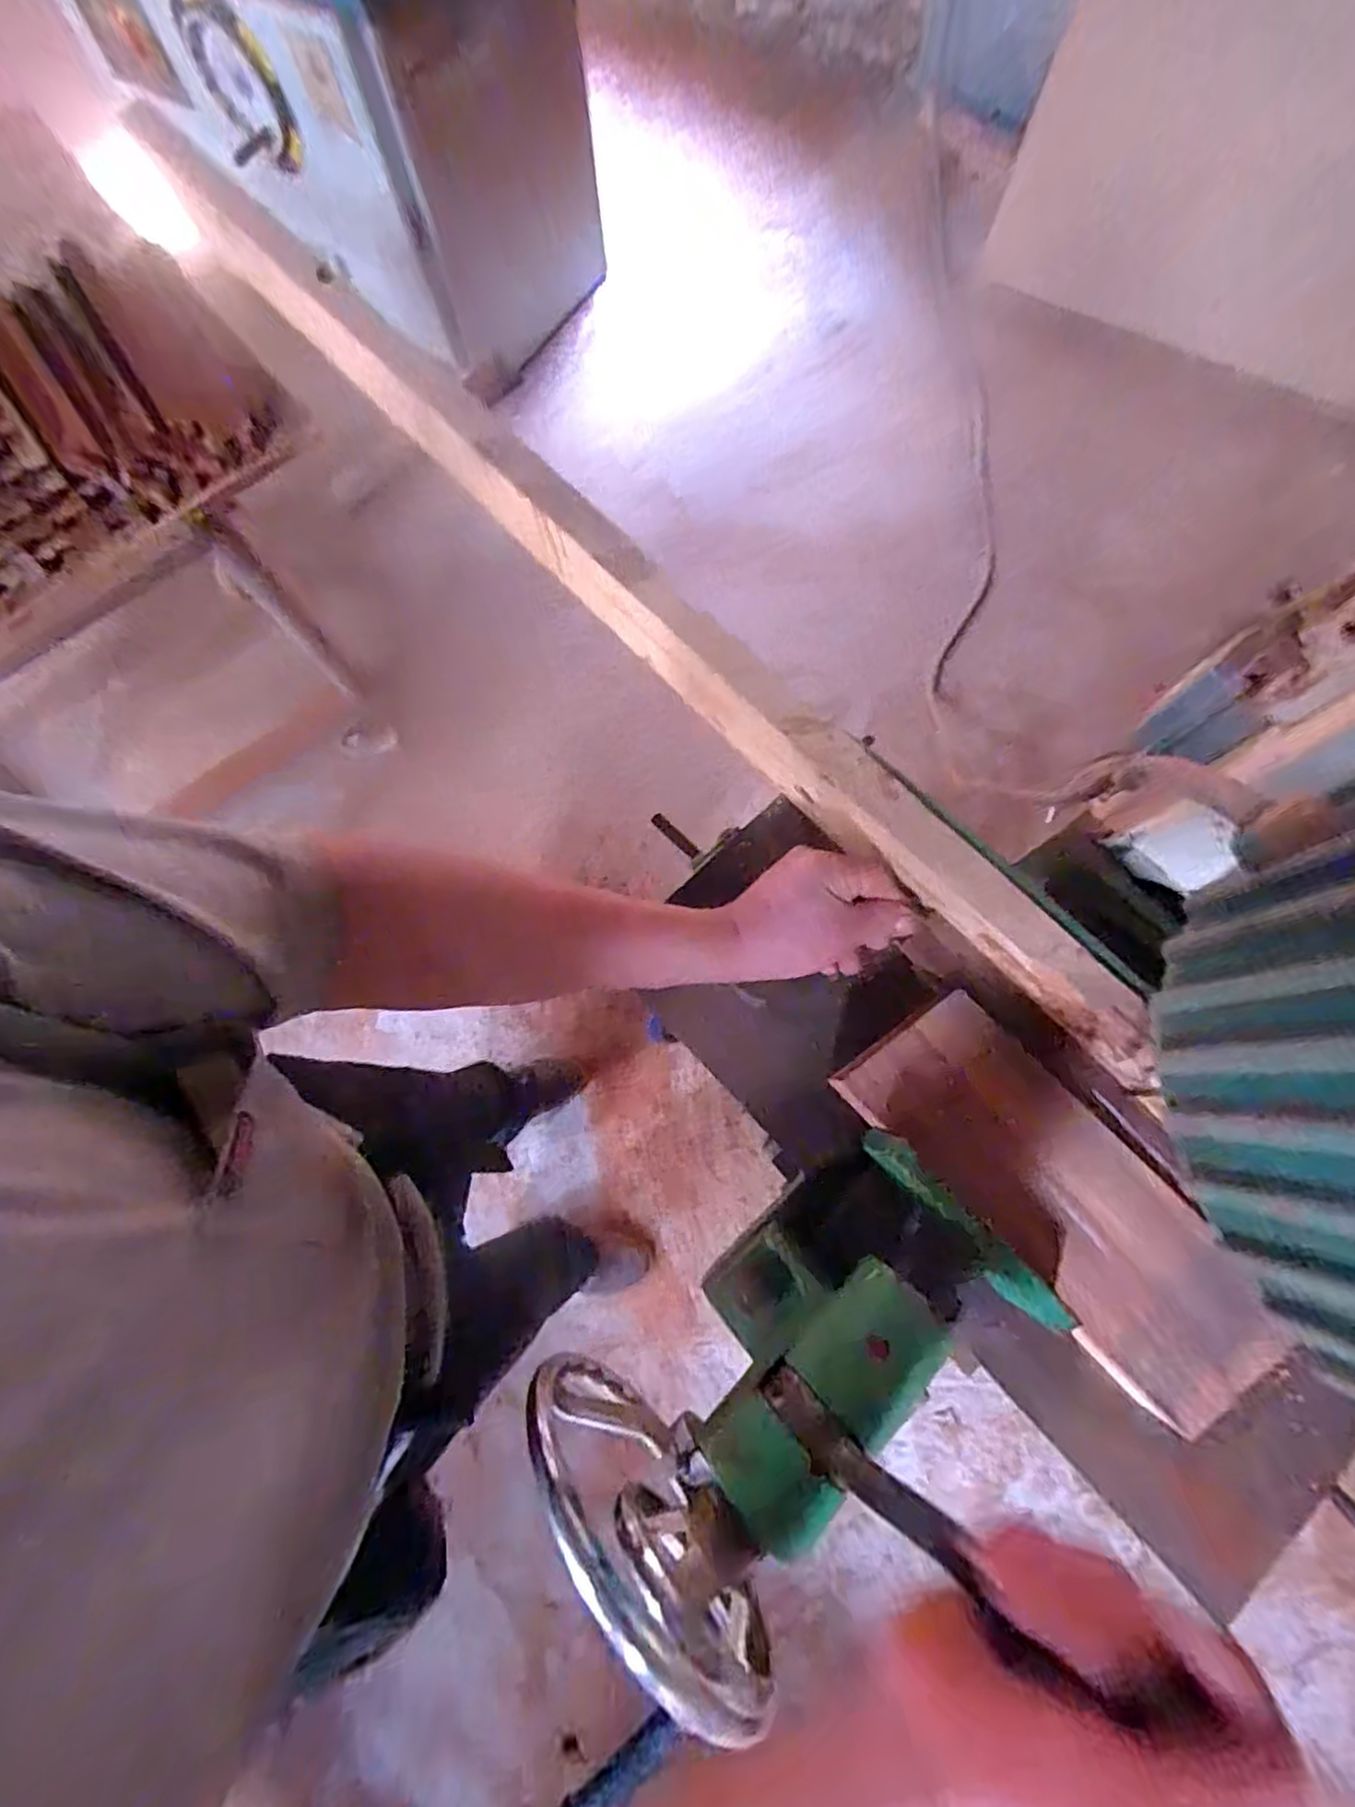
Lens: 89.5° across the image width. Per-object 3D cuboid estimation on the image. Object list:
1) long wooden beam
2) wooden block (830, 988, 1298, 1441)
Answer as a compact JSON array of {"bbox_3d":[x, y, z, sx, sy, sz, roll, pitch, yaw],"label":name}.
[{"bbox_3d":[-0.050,-0.235,0.492,0.044,0.089,0.958,-44,82,-8],"label":"long wooden beam"},{"bbox_3d":[0.224,0.169,0.406,0.101,0.027,0.256,-43,79,-8],"label":"wooden block"}]

